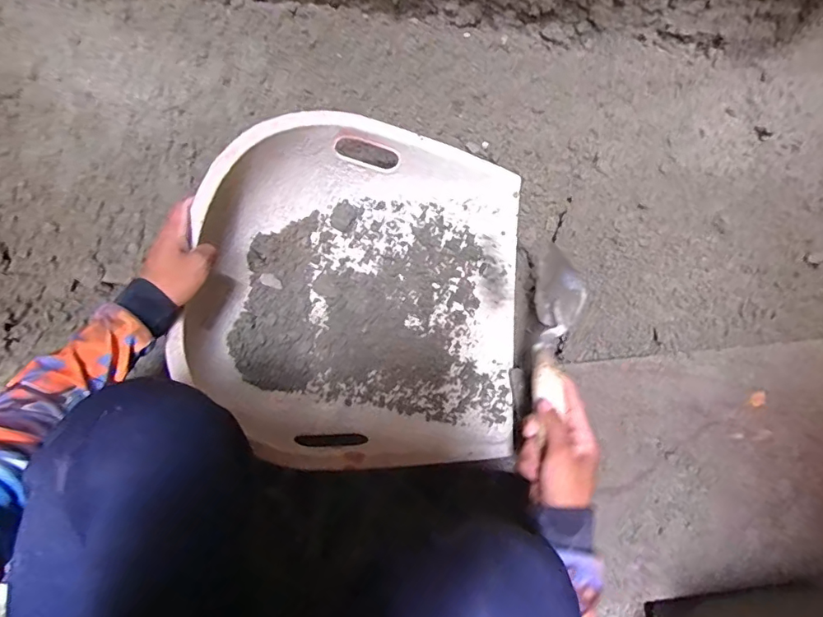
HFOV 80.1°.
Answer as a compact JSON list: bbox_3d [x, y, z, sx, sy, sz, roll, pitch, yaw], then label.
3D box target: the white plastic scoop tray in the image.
[{"bbox_3d":[-0.050,-0.031,0.585,0.376,0.163,0.408,6,74,1],"label":"white plastic scoop tray"}]

